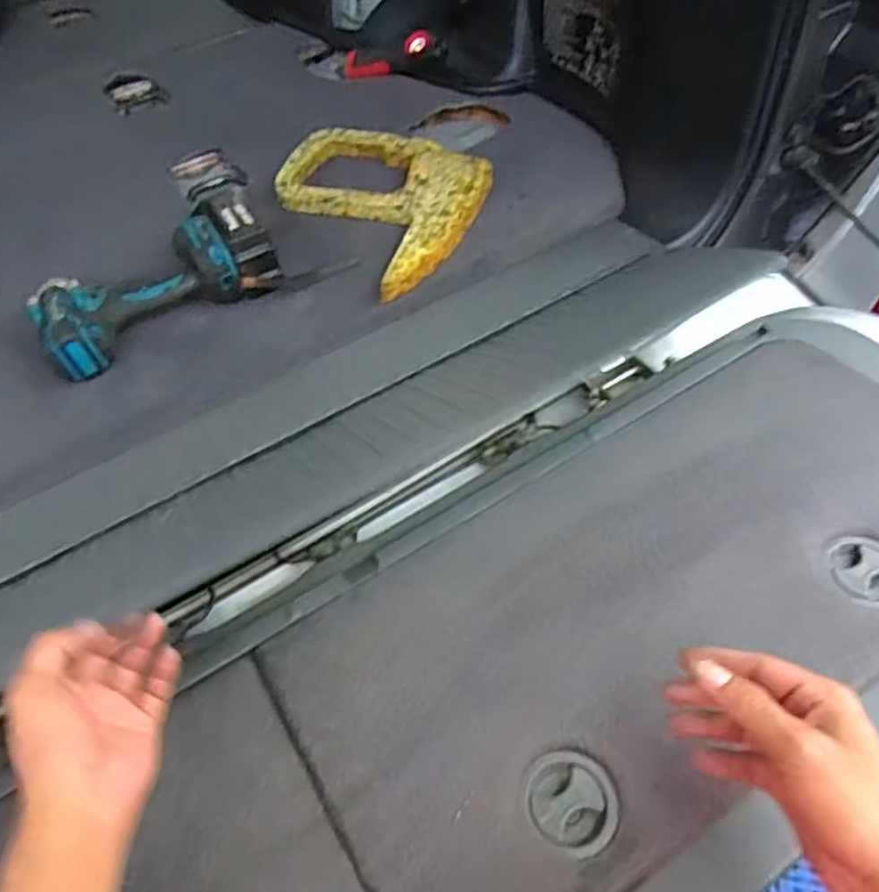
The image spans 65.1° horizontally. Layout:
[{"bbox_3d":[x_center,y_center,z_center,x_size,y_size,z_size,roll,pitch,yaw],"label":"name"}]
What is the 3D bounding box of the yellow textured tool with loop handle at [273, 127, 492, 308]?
[{"bbox_3d":[-0.056,-0.305,0.835,0.220,0.036,0.302,-33,58,-18],"label":"yellow textured tool with loop handle"}]

